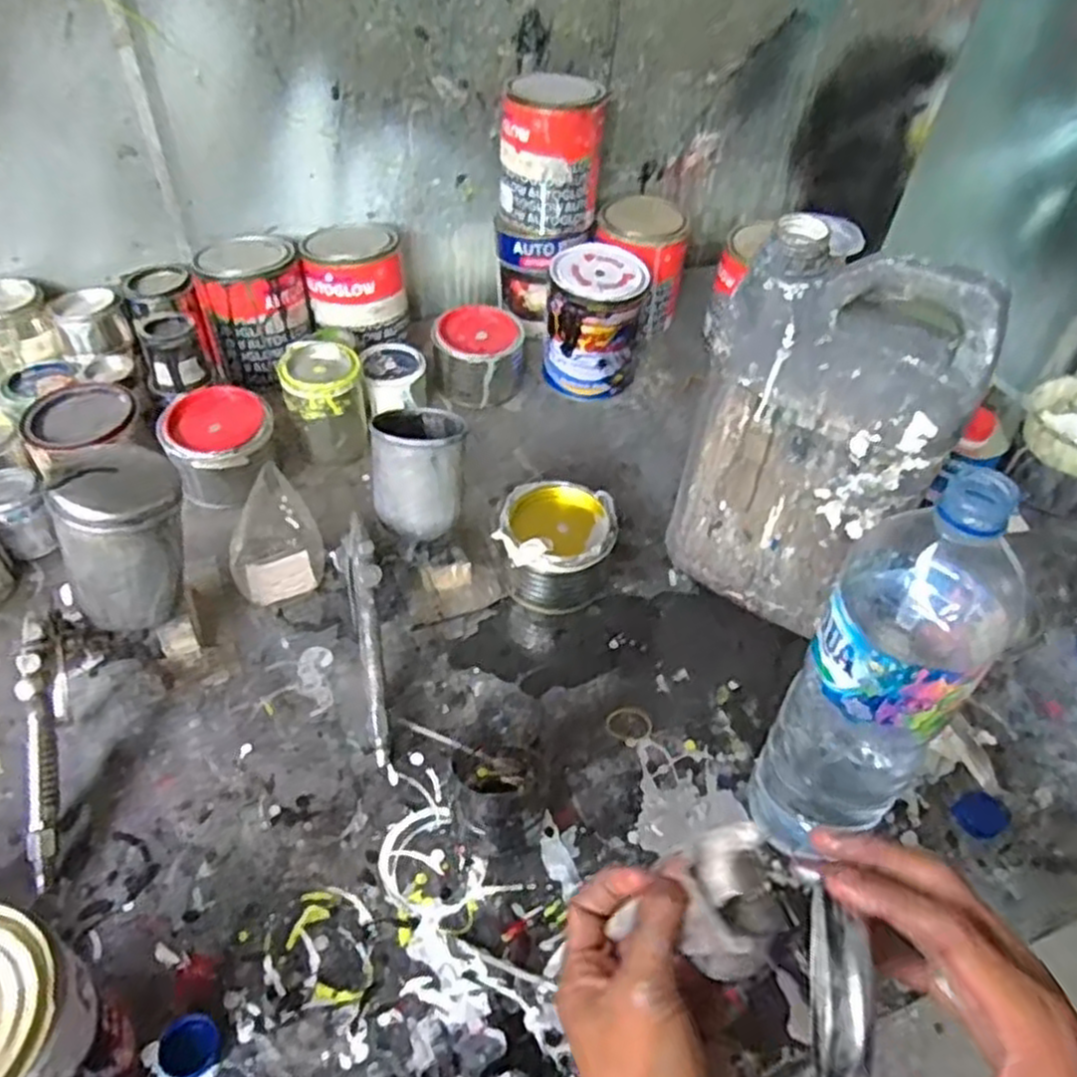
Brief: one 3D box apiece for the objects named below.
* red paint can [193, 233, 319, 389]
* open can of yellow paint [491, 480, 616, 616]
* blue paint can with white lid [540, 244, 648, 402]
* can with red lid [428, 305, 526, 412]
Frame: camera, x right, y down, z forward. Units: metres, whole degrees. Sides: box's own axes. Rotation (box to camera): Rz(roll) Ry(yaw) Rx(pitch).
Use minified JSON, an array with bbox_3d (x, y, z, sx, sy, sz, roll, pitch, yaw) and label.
[{"bbox_3d":[-0.306,-0.253,0.852,0.106,0.120,0.115,2,47,-2],"label":"red paint can"},{"bbox_3d":[0.016,0.009,0.697,0.098,0.074,0.091,2,47,-2],"label":"open can of yellow paint"},{"bbox_3d":[0.063,-0.242,0.874,0.111,0.133,0.112,8,47,3],"label":"blue paint can with white lid"},{"bbox_3d":[-0.064,-0.205,0.873,0.097,0.079,0.092,2,47,-2],"label":"can with red lid"}]

